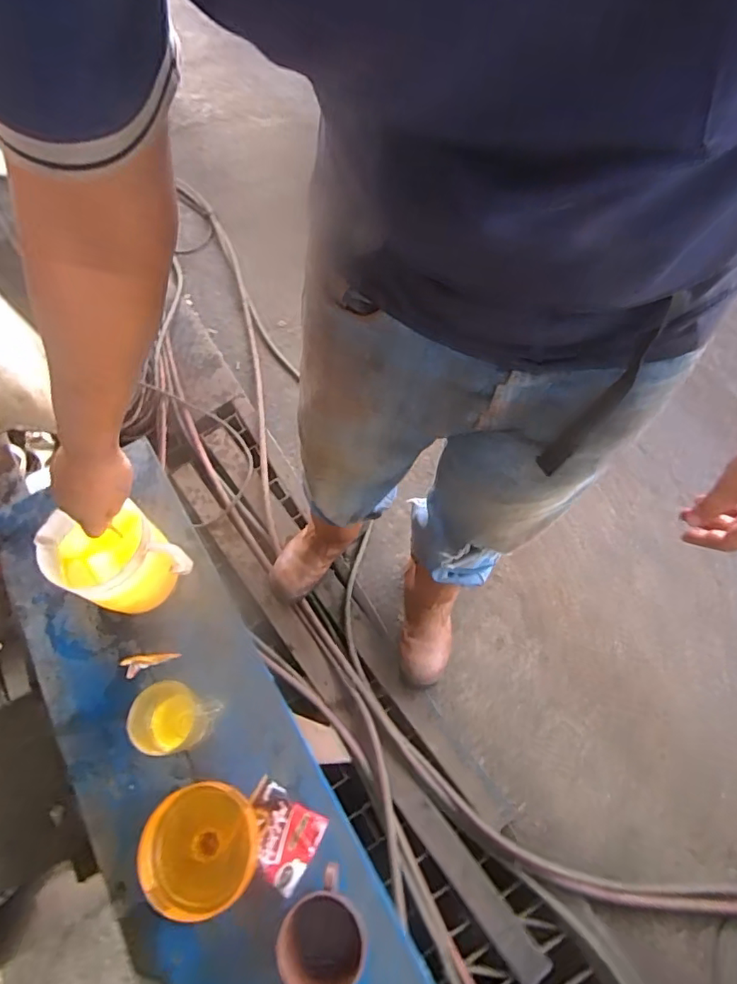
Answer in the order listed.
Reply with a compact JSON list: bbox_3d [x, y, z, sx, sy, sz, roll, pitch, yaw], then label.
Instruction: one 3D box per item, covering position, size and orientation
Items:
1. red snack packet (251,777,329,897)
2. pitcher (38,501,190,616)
[{"bbox_3d":[-0.107,0.398,0.627,0.095,0.022,0.082,28,64,13],"label":"red snack packet"},{"bbox_3d":[-0.331,0.092,0.705,0.145,0.119,0.120,34,66,15],"label":"pitcher"}]

